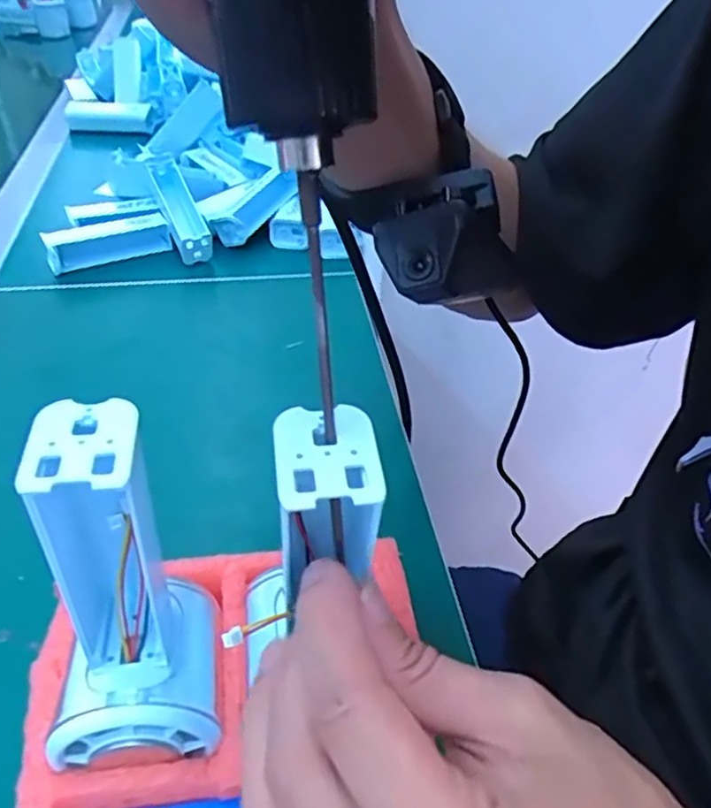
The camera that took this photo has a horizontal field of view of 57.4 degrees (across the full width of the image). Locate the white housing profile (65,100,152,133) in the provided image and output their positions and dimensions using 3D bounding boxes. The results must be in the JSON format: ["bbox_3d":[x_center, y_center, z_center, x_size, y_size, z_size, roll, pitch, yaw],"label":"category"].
[{"bbox_3d":[-0.310,-0.364,0.824,0.103,0.042,0.052,-6,42,-9],"label":"white housing profile"}]

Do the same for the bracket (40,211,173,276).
[{"bbox_3d":[-0.210,-0.139,0.552,0.100,0.035,0.020,-24,47,-27],"label":"bracket"}]

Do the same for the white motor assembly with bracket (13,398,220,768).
[{"bbox_3d":[-0.079,0.054,0.200,0.054,0.120,0.054,-5,41,-8],"label":"white motor assembly with bracket"}]

